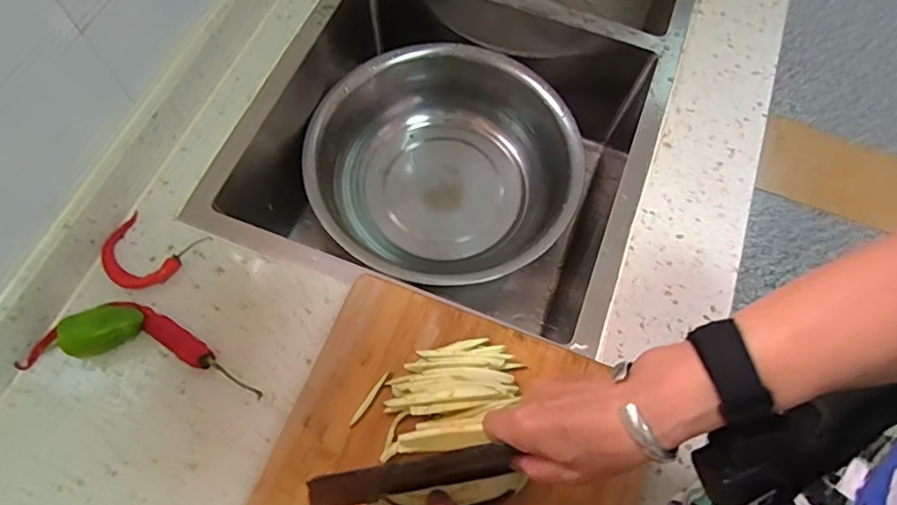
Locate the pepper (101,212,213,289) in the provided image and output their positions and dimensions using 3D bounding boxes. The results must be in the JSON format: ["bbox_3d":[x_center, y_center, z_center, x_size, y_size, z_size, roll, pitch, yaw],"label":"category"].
[{"bbox_3d":[-0.285,0.003,0.530,0.086,0.008,0.071,17,66,7],"label":"pepper"}]

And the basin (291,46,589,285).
[{"bbox_3d":[-0.002,-0.101,0.750,0.324,0.129,0.333,1,67,-2],"label":"basin"}]

